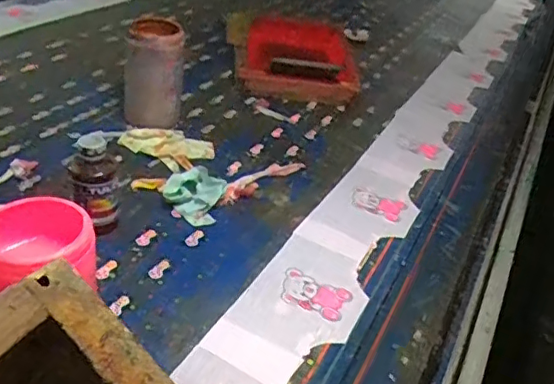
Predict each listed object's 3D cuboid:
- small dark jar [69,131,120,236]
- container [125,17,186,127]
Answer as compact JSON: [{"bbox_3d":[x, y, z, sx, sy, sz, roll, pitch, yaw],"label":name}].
[{"bbox_3d":[-0.230,-0.007,0.736,0.066,0.125,0.057,-3,35,-18],"label":"small dark jar"},{"bbox_3d":[-0.214,-0.209,0.994,0.098,0.163,0.111,2,36,-14],"label":"container"}]

